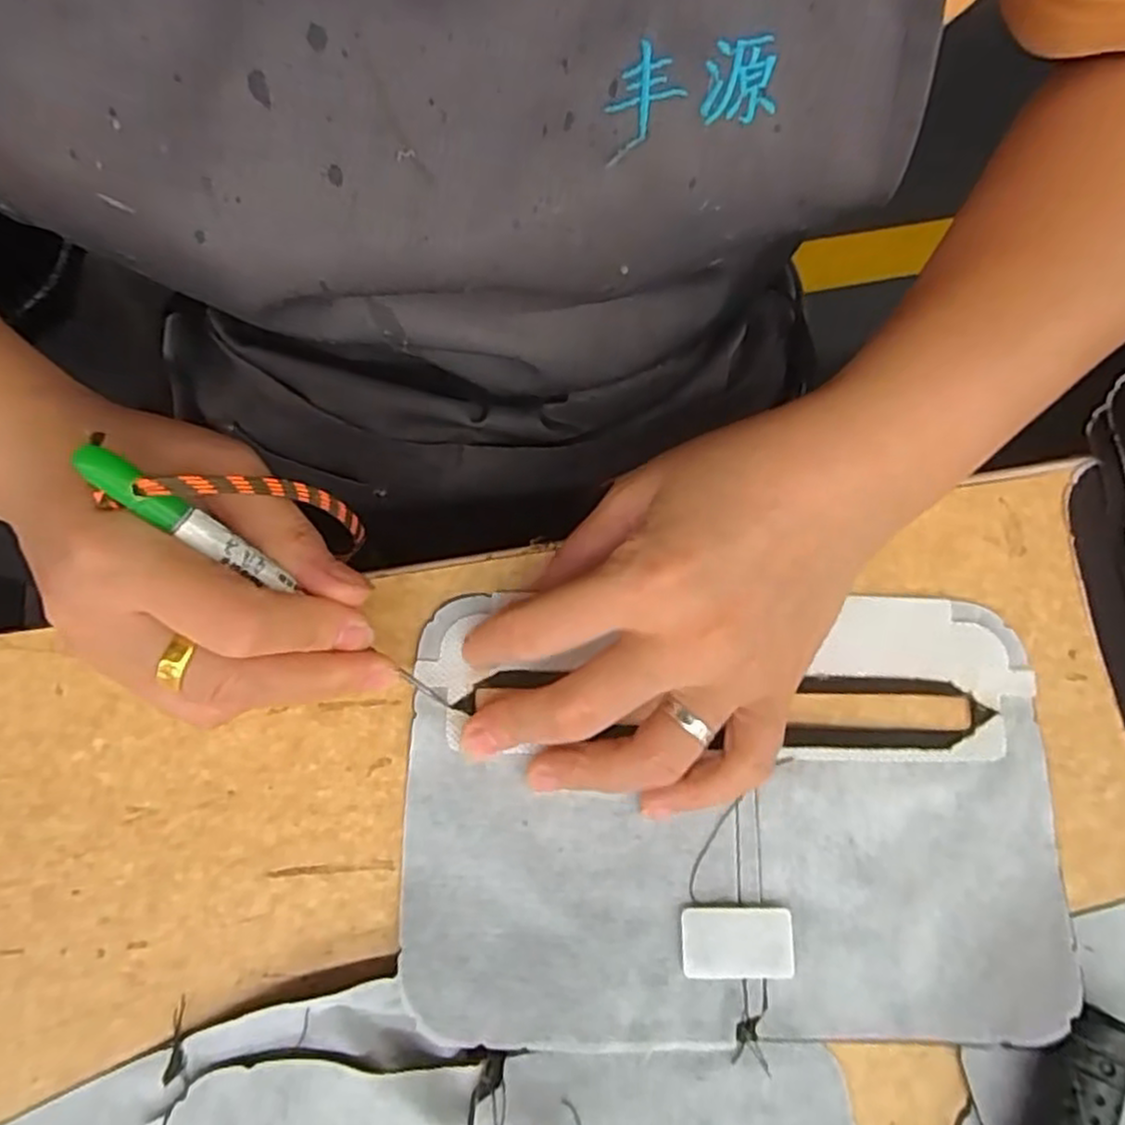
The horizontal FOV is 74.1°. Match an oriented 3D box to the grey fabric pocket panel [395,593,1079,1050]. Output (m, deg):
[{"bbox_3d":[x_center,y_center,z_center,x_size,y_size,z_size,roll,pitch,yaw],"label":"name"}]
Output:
[{"bbox_3d":[0.050,0.075,0.229,0.194,0.009,0.125,0,75,0],"label":"grey fabric pocket panel"}]

